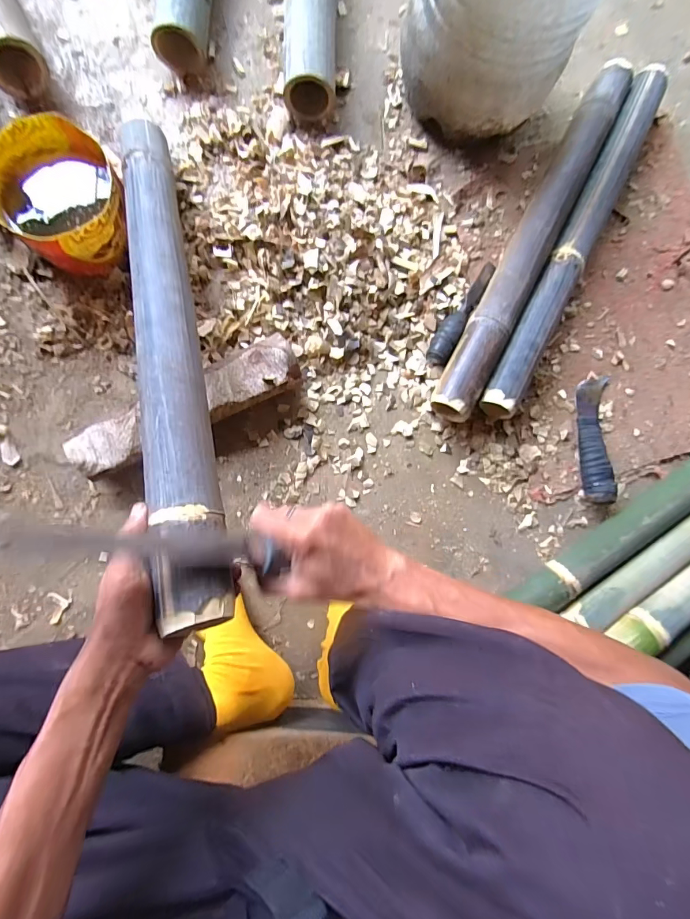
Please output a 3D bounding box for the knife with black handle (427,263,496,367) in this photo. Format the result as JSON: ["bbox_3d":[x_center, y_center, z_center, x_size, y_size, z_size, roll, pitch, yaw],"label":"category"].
[{"bbox_3d":[0.183,-0.234,0.643,0.032,0.030,0.197,31,82,-6],"label":"knife with black handle"}]

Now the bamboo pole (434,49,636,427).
[{"bbox_3d":[0.296,-0.352,0.652,0.065,0.067,0.650,28,83,-6],"label":"bamboo pole"}]

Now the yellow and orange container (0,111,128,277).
[{"bbox_3d":[-0.361,-0.329,0.541,0.147,0.089,0.158,1,86,-9],"label":"yellow and orange container"}]

